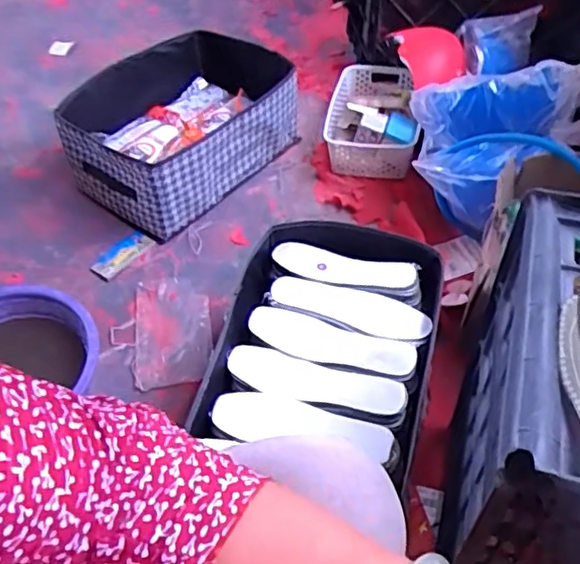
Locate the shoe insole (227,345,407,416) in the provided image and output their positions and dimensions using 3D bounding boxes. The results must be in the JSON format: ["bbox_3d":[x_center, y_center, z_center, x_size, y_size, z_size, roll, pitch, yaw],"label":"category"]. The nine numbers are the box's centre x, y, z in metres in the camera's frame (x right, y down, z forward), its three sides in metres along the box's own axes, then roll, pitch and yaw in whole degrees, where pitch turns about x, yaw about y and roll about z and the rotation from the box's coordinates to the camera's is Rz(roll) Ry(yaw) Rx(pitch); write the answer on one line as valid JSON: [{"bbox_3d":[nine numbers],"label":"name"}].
[{"bbox_3d":[0.029,0.130,0.797,0.232,0.013,0.066,12,50,18],"label":"shoe insole"}]

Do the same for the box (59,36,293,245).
[{"bbox_3d":[-0.244,-0.349,1.310,0.412,0.173,0.450,31,58,27],"label":"box"}]

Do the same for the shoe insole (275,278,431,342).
[{"bbox_3d":[0.089,0.035,0.902,0.232,0.013,0.077,18,53,17],"label":"shoe insole"}]

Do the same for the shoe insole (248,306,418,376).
[{"bbox_3d":[0.054,0.083,0.851,0.235,0.023,0.080,17,52,18],"label":"shoe insole"}]

